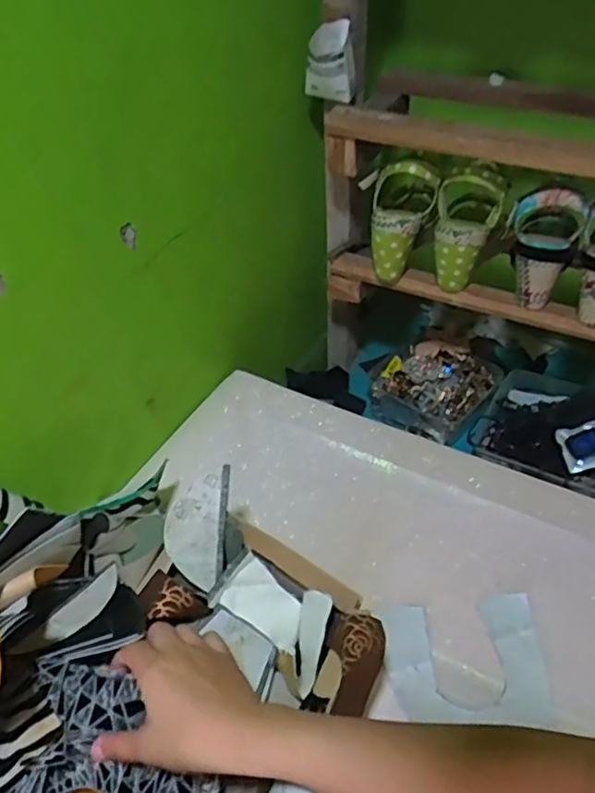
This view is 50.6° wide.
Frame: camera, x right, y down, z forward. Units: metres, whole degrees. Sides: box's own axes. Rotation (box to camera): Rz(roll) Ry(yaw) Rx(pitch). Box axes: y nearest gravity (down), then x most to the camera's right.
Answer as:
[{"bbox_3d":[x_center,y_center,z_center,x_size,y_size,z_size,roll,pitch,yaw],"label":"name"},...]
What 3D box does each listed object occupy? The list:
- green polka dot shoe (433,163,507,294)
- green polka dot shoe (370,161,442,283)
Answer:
[{"bbox_3d":[0.198,-0.203,0.766,0.078,0.150,0.067,21,22,19],"label":"green polka dot shoe"},{"bbox_3d":[0.123,-0.220,0.798,0.076,0.150,0.076,23,27,20],"label":"green polka dot shoe"}]

